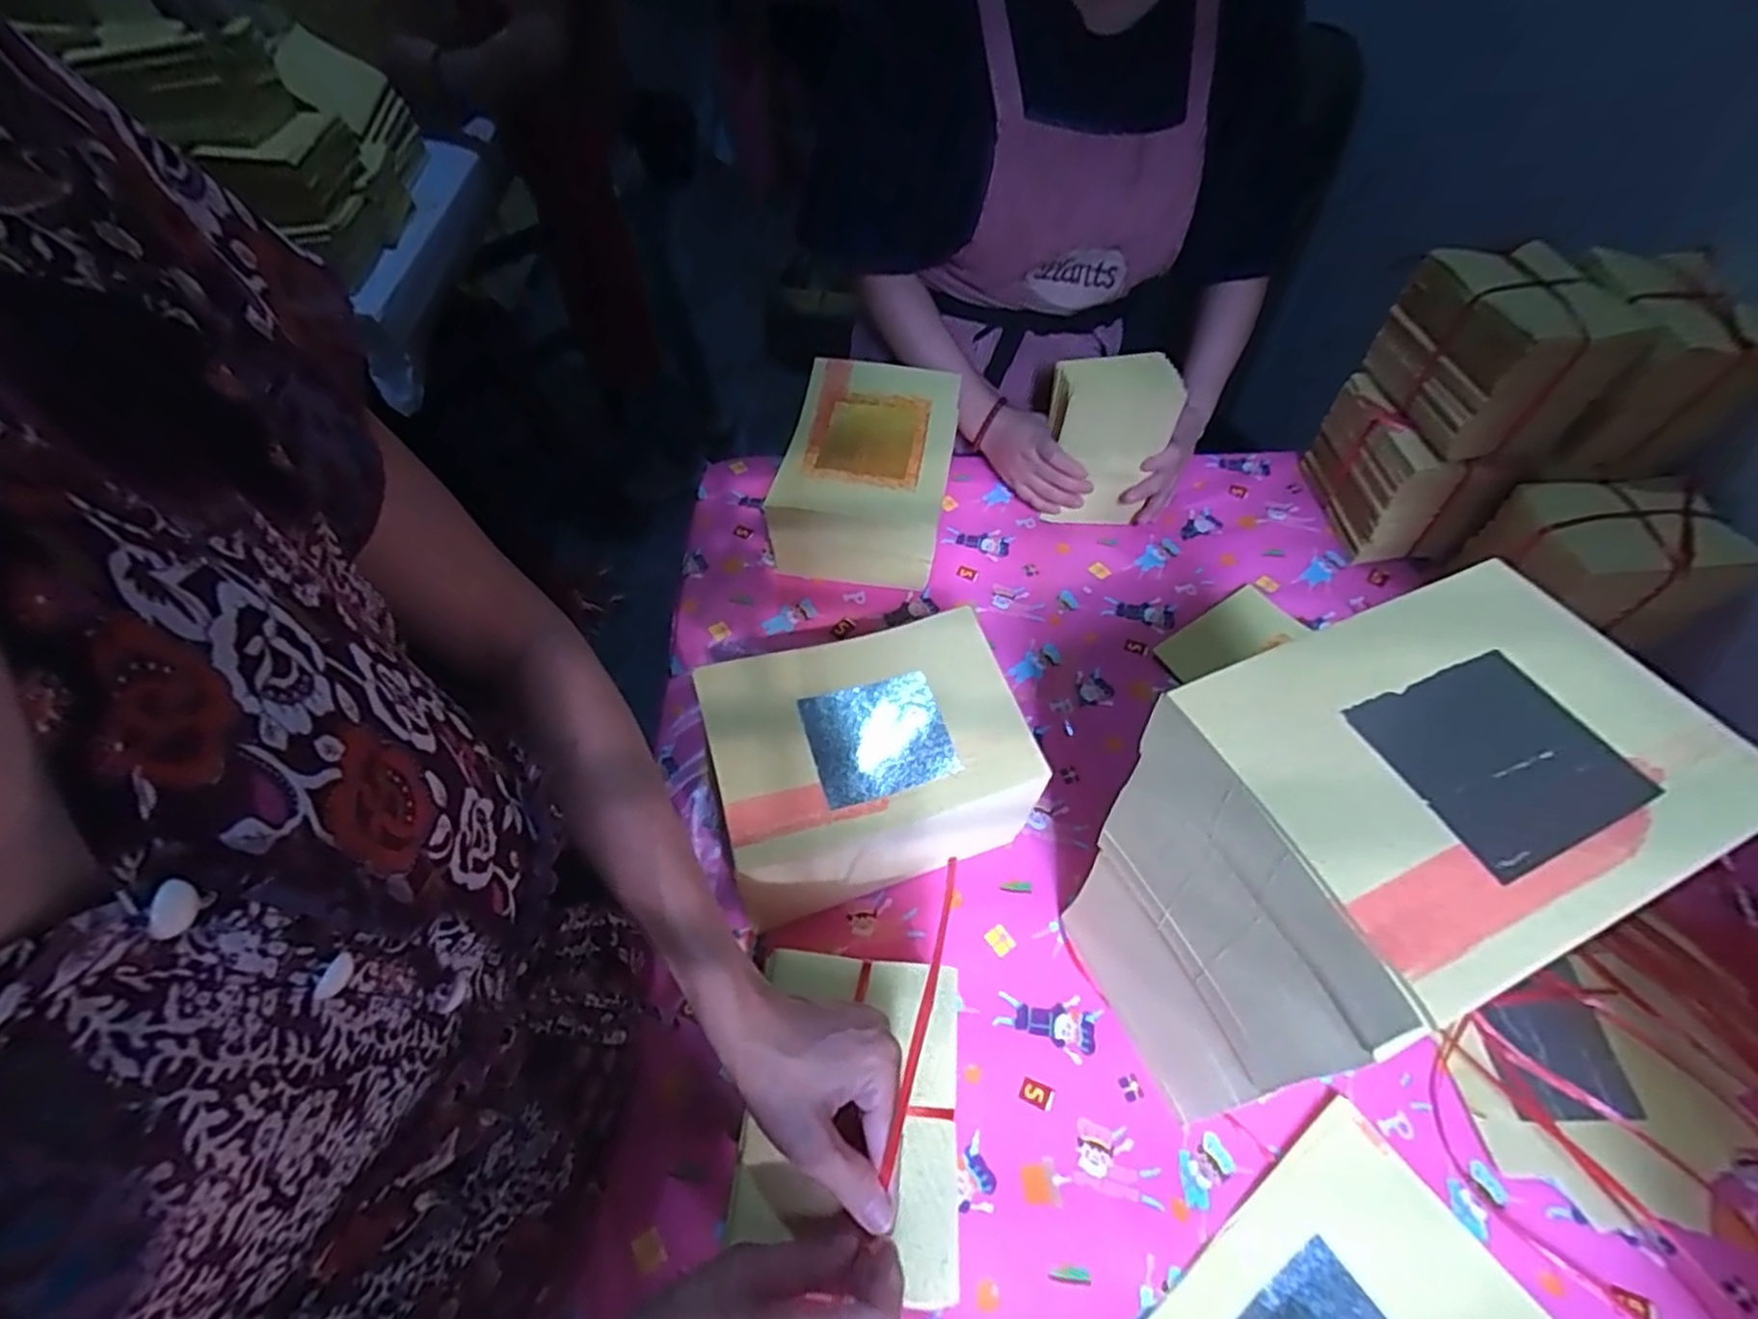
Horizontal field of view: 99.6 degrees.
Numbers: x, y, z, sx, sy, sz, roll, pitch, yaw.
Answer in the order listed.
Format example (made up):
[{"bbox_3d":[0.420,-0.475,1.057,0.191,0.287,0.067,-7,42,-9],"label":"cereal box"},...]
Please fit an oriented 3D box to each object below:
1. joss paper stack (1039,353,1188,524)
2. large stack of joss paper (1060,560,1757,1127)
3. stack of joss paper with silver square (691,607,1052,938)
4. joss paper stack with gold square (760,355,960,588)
[{"bbox_3d":[0.246,-0.237,0.816,0.123,0.179,0.039,9,42,11],"label":"joss paper stack"},{"bbox_3d":[0.272,0.118,0.454,0.222,0.286,0.166,-20,59,-14],"label":"large stack of joss paper"},{"bbox_3d":[-0.011,0.086,0.602,0.226,0.143,0.170,-16,58,-11],"label":"stack of joss paper with silver square"},{"bbox_3d":[-0.014,-0.186,0.797,0.160,0.148,0.213,9,57,5],"label":"joss paper stack with gold square"}]

